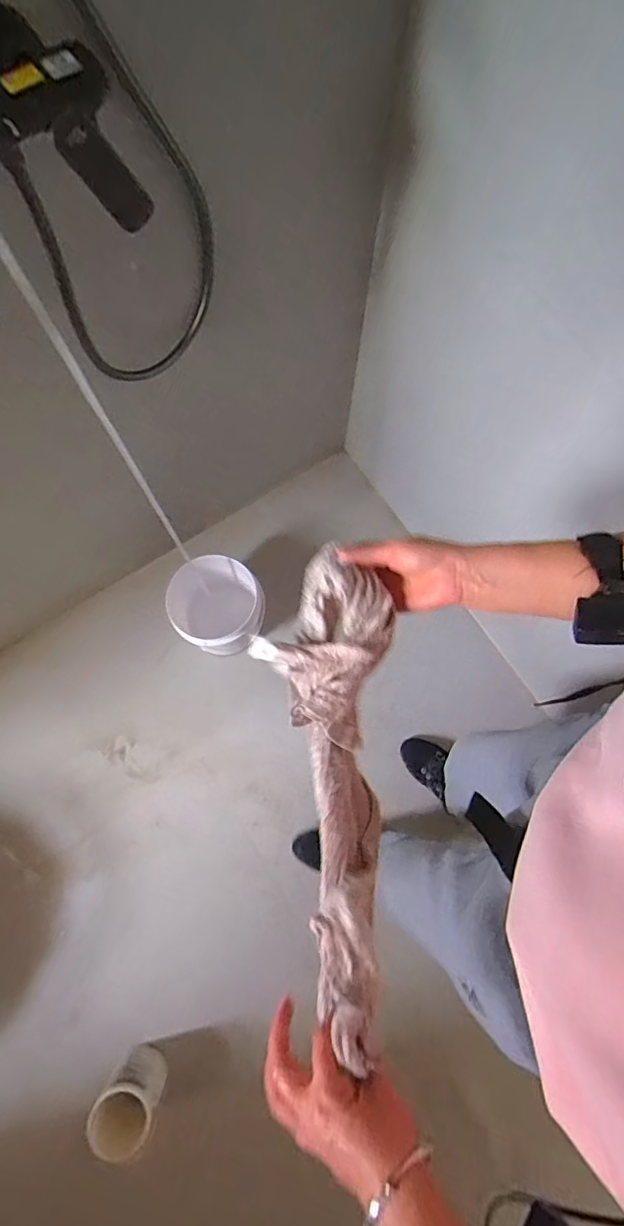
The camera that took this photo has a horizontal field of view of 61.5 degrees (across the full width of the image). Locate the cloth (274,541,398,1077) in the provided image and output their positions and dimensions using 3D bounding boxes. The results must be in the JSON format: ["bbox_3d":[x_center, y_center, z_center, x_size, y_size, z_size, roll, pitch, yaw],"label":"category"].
[{"bbox_3d":[0.026,0.144,0.491,0.100,0.131,0.397,-1,80,-1],"label":"cloth"}]

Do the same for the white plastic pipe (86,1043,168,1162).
[{"bbox_3d":[-0.357,0.958,1.035,0.119,0.160,0.114,19,75,5],"label":"white plastic pipe"}]

